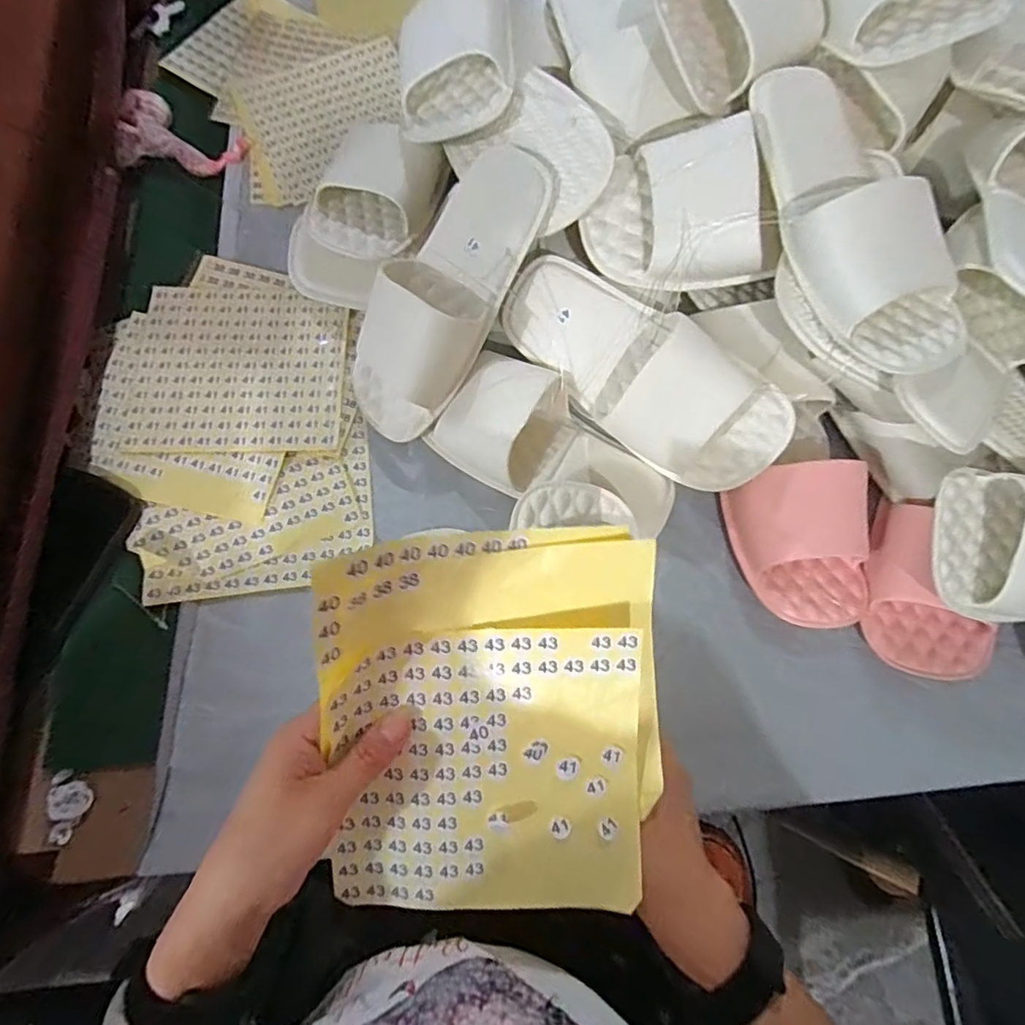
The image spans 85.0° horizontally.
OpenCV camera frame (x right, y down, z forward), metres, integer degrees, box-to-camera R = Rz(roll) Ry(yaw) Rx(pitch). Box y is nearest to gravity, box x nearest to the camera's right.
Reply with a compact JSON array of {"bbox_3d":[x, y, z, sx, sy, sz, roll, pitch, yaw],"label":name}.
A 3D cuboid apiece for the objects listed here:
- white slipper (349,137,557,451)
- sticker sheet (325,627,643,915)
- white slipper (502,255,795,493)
[{"bbox_3d":[-0.057,-0.167,0.425,0.095,0.055,0.232,34,101,8],"label":"white slipper"},{"bbox_3d":[-0.011,0.139,0.297,0.160,0.022,0.155,-1,97,-5],"label":"sticker sheet"},{"bbox_3d":[0.097,-0.114,0.440,0.248,0.070,0.106,38,119,12],"label":"white slipper"}]

